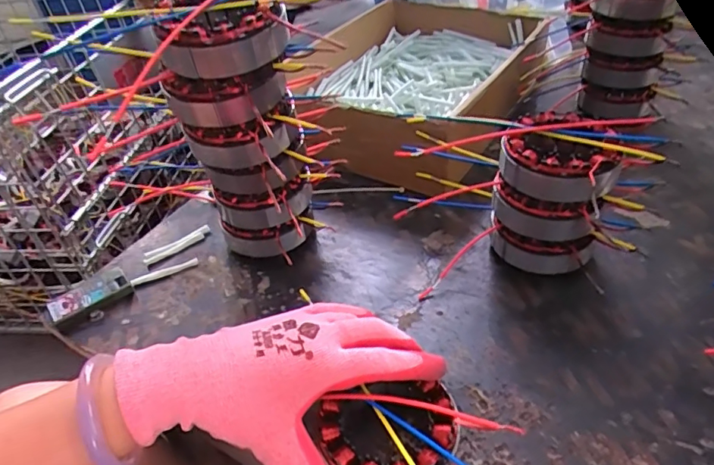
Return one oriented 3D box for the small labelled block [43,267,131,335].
[{"bbox_3d":[-0.240,0.060,0.451,0.070,0.016,0.035,-32,46,-27],"label":"small labelled block"}]

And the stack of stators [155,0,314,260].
[{"bbox_3d":[-0.084,-0.060,0.401,0.089,0.234,0.084,-17,41,-12],"label":"stack of stators"}]

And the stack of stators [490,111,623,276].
[{"bbox_3d":[0.160,-0.029,0.422,0.087,0.121,0.079,9,43,18],"label":"stack of stators"}]

